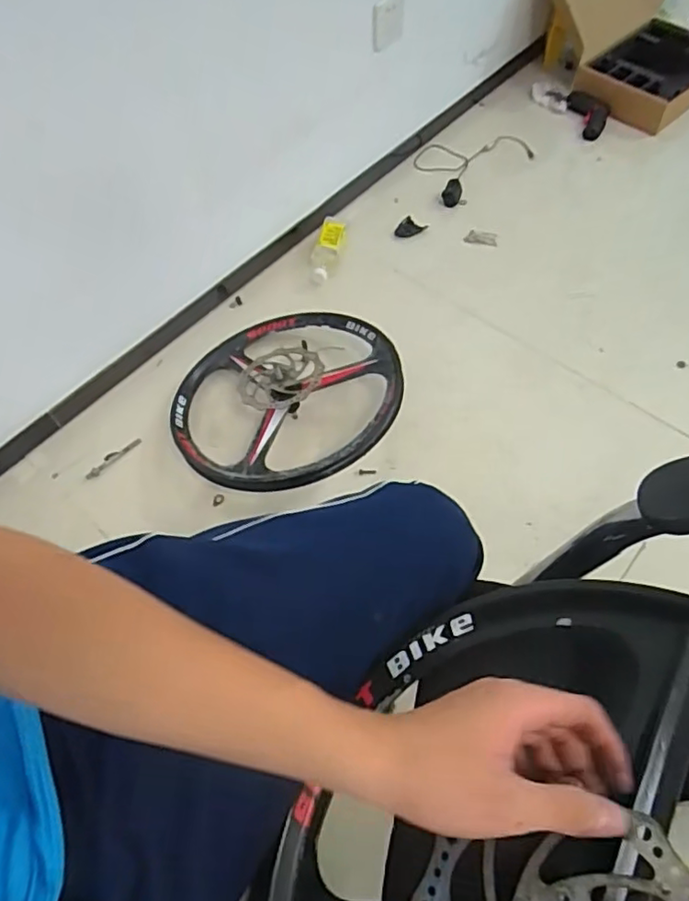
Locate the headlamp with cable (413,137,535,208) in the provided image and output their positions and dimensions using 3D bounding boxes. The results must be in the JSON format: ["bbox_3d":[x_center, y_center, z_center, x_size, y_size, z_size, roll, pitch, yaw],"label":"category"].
[{"bbox_3d":[0.307,-0.727,1.531,0.326,0.047,0.217,-37,65,-18],"label":"headlamp with cable"}]

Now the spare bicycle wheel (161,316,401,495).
[{"bbox_3d":[-0.104,-0.100,1.076,0.388,0.104,0.411,-1,60,2],"label":"spare bicycle wheel"}]

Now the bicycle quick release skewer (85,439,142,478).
[{"bbox_3d":[-0.416,0.013,1.095,0.022,0.006,0.112,40,67,21],"label":"bicycle quick release skewer"}]

